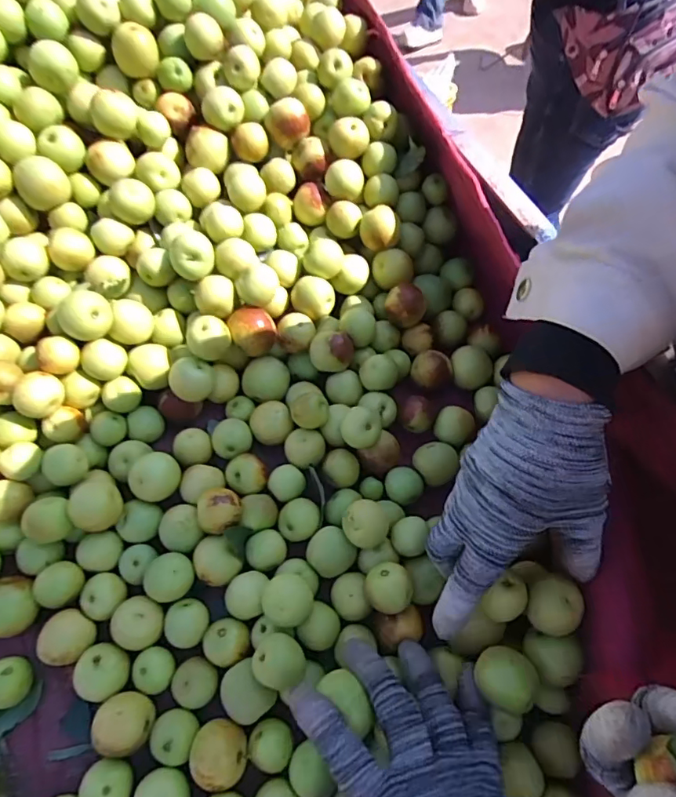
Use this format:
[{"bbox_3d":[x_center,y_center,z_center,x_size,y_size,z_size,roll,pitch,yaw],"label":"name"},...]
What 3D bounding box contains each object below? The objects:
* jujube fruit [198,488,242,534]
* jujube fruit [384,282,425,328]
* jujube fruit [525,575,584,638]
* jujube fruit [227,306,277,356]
[{"bbox_3d":[-0.085,0.082,0.364,0.028,0.025,0.031,40,68,22],"label":"jujube fruit"},{"bbox_3d":[0.058,-0.078,0.440,0.033,0.029,0.035,3,60,4],"label":"jujube fruit"},{"bbox_3d":[0.132,0.129,0.316,0.031,0.029,0.032,8,60,7],"label":"jujube fruit"},{"bbox_3d":[-0.070,-0.054,0.422,0.036,0.038,0.029,-13,60,-6],"label":"jujube fruit"}]

